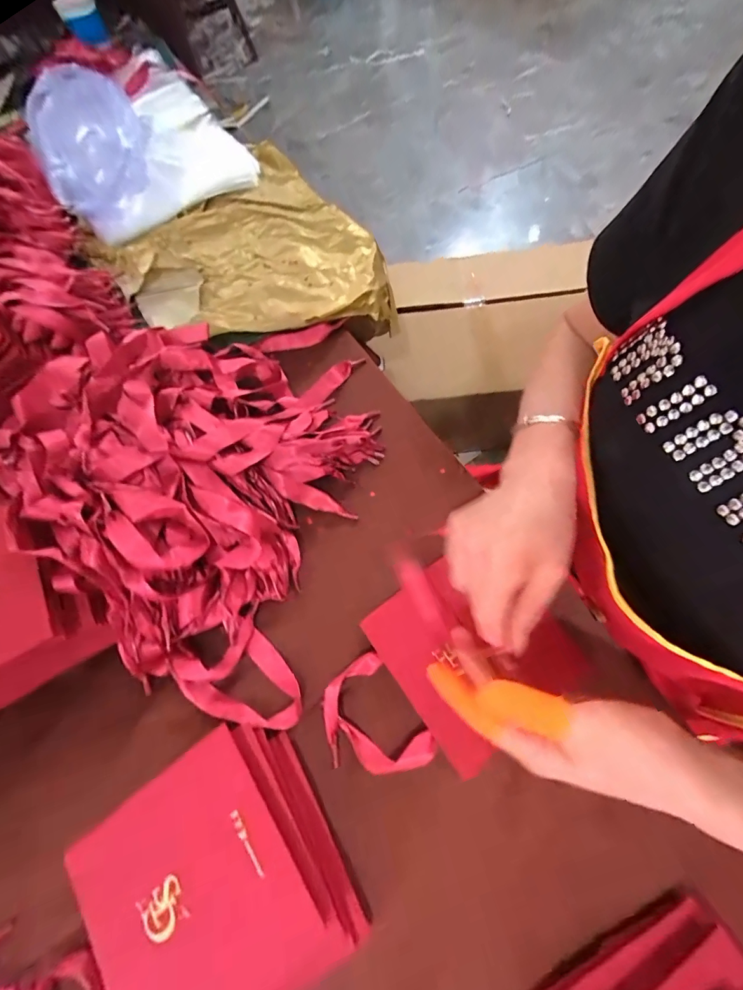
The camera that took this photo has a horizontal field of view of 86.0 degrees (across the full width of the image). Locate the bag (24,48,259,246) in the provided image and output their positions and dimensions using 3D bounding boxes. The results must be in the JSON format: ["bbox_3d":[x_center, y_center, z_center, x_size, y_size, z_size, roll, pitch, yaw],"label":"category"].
[{"bbox_3d":[-0.351,-0.537,0.575,0.273,0.093,0.301,-34,70,-8],"label":"bag"}]

